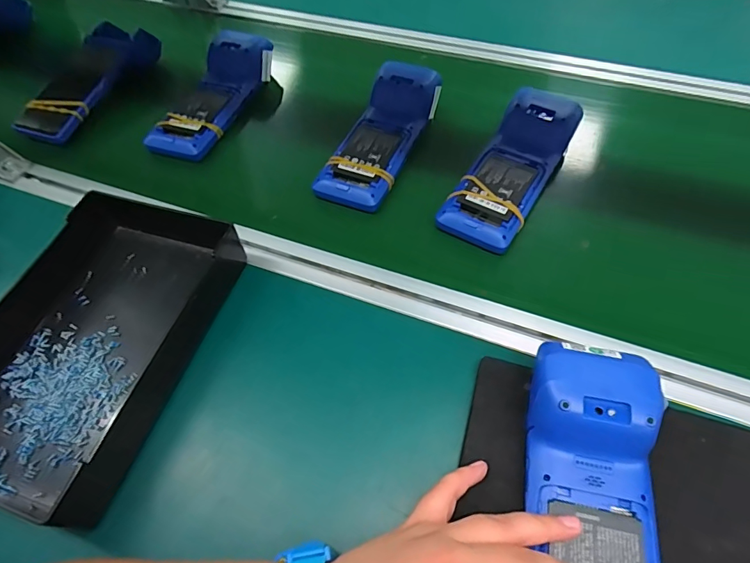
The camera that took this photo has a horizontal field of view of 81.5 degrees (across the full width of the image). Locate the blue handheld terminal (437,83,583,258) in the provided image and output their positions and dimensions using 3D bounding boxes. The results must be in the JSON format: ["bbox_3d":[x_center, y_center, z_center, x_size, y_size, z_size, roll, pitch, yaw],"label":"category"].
[{"bbox_3d":[0.151,-0.132,0.479,0.089,0.036,0.220,28,63,19],"label":"blue handheld terminal"}]

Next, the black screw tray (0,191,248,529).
[{"bbox_3d":[-0.247,0.051,0.374,0.172,0.051,0.257,14,59,12],"label":"black screw tray"}]

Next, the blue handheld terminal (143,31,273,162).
[{"bbox_3d":[-0.222,-0.256,0.583,0.086,0.051,0.236,16,59,13],"label":"blue handheld terminal"}]

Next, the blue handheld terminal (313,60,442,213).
[{"bbox_3d":[0.007,-0.182,0.521,0.089,0.043,0.222,20,60,15],"label":"blue handheld terminal"}]

